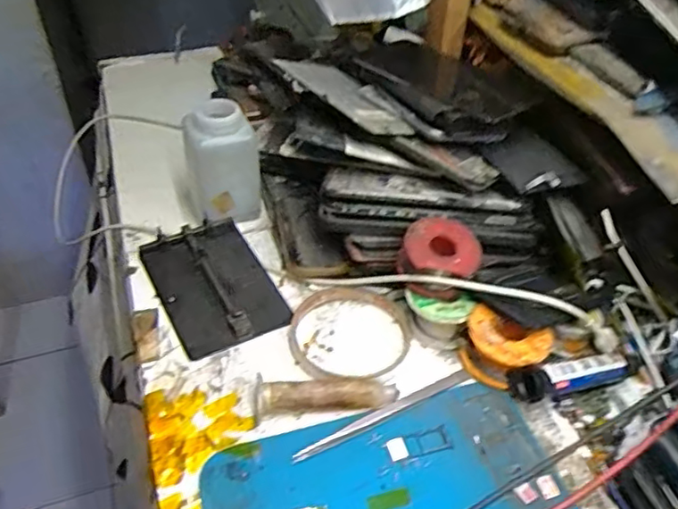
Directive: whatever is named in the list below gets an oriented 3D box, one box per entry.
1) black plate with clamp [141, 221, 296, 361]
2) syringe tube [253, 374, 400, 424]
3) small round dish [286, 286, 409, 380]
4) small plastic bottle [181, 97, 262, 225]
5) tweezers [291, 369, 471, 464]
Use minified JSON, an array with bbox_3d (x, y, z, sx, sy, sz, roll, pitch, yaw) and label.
[{"bbox_3d":[-0.093,0.019,0.442,0.079,0.015,0.118,-19,47,-24],"label":"black plate with clamp"},{"bbox_3d":[-0.007,0.088,0.368,0.088,0.019,0.016,-1,42,-5],"label":"syringe tube"},{"bbox_3d":[0.007,0.056,0.413,0.080,0.012,0.080,-3,42,-8],"label":"small round dish"},{"bbox_3d":[-0.095,-0.073,0.481,0.057,0.085,0.050,-7,43,-12],"label":"small plastic bottle"},{"bbox_3d":[0.030,0.099,0.368,0.128,0.004,0.009,-20,47,-24],"label":"tweezers"}]

